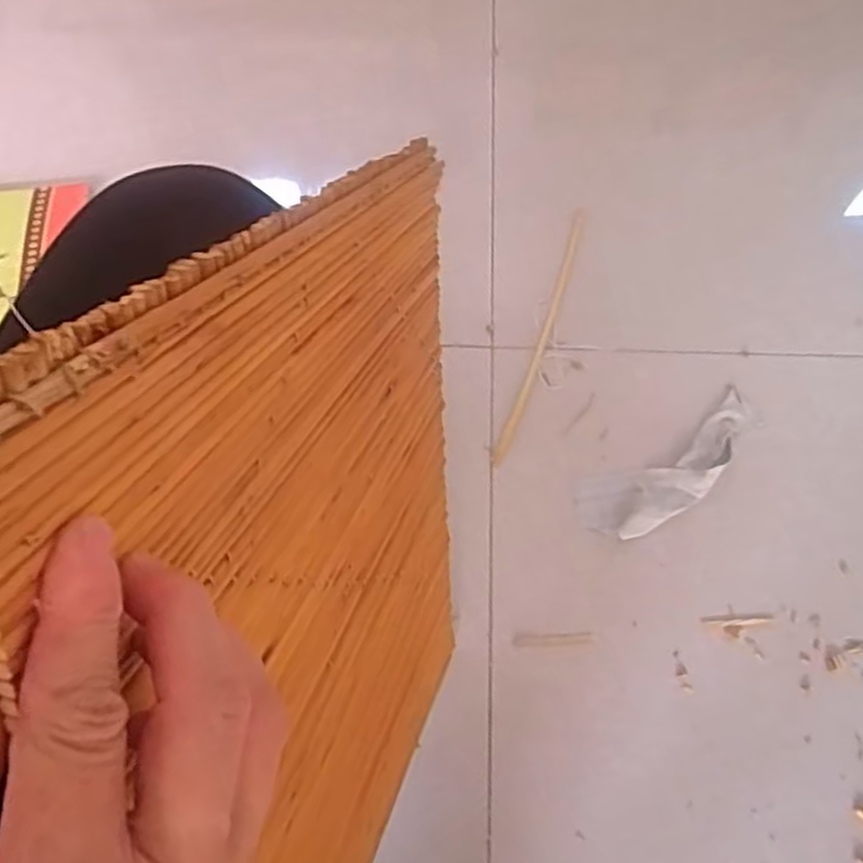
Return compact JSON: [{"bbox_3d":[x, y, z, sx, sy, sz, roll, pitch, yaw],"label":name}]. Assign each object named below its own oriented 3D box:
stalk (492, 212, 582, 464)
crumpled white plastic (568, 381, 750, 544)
[{"bbox_3d":[0.120,-0.109,0.784,0.013,0.004,0.326,19,67,8],"label":"stalk"},{"bbox_3d":[0.235,0.036,0.712,0.207,0.013,0.073,-31,70,-11],"label":"crumpled white plastic"}]

